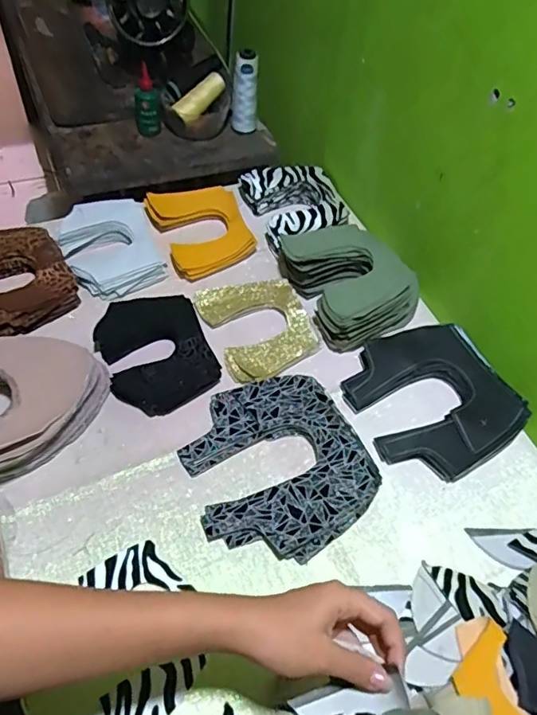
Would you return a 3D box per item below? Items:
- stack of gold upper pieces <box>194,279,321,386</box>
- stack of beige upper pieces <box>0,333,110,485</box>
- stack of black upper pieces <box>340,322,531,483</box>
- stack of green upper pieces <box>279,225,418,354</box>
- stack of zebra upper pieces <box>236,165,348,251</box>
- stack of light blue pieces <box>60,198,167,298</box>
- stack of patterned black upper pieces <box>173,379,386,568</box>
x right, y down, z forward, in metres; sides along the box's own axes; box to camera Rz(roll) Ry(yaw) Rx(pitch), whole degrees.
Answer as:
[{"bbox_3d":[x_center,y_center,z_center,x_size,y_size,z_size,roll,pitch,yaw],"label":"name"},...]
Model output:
[{"bbox_3d":[-0.012,-0.043,0.715,0.131,0.016,0.151,-17,58,-18],"label":"stack of gold upper pieces"},{"bbox_3d":[-0.278,0.041,0.601,0.182,0.066,0.156,-31,61,-26],"label":"stack of beige upper pieces"},{"bbox_3d":[0.198,0.047,0.663,0.188,0.033,0.190,-21,59,-20],"label":"stack of black upper pieces"},{"bbox_3d":[0.117,-0.111,0.747,0.167,0.065,0.175,-22,57,-20],"label":"stack of green upper pieces"},{"bbox_3d":[0.042,-0.230,0.840,0.146,0.056,0.151,-9,53,-12],"label":"stack of zebra upper pieces"},{"bbox_3d":[-0.223,-0.155,0.769,0.126,0.049,0.161,-23,60,-22],"label":"stack of light blue pieces"},{"bbox_3d":[0.008,0.115,0.595,0.186,0.029,0.196,-22,60,-21],"label":"stack of patterned black upper pieces"}]

